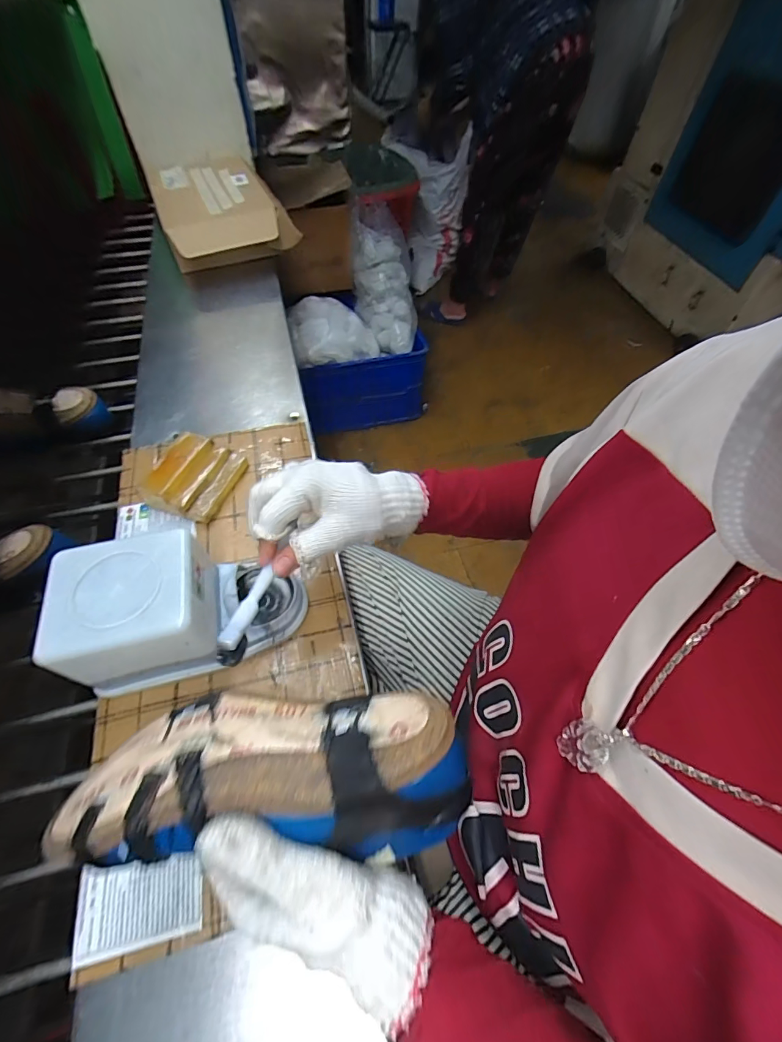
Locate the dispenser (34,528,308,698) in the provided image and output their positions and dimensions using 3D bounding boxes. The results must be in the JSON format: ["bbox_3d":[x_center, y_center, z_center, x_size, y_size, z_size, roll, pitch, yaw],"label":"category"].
[{"bbox_3d":[-0.174,0.074,0.375,0.183,0.111,0.097,-13,57,-8],"label":"dispenser"}]

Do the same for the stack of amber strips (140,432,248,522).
[{"bbox_3d":[-0.230,-0.052,0.498,0.084,0.051,0.099,13,57,8],"label":"stack of amber strips"}]

